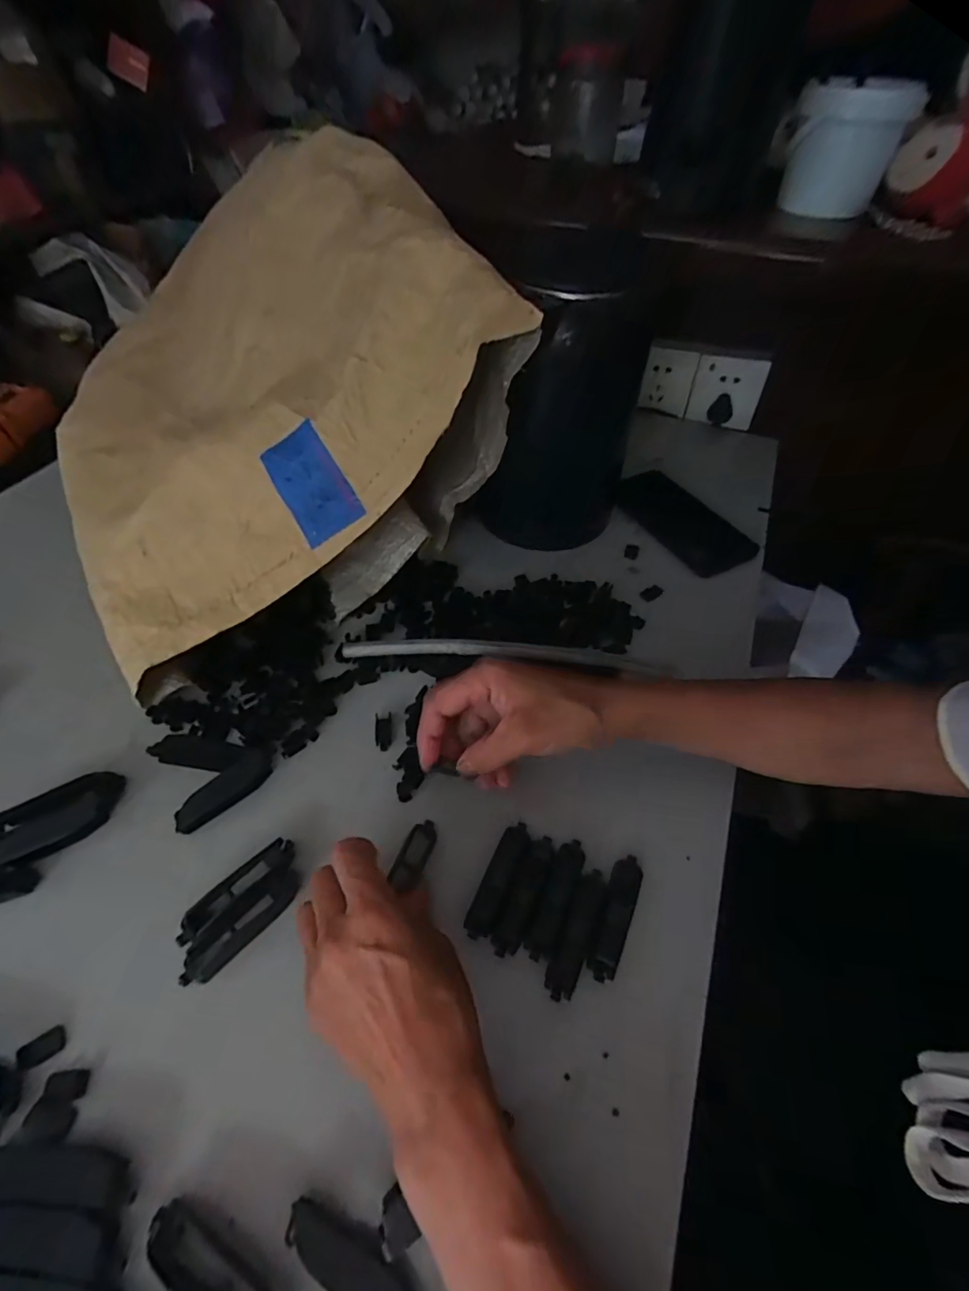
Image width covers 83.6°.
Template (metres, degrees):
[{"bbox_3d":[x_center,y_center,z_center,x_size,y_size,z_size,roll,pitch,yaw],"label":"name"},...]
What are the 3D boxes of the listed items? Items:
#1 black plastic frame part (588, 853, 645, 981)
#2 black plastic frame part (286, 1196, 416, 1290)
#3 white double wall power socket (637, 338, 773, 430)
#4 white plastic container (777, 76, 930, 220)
[{"bbox_3d":[0.080,0.162,0.327,0.018,0.009,0.075,19,52,14],"label":"black plastic frame part"},{"bbox_3d":[-0.054,0.269,0.232,0.073,0.006,0.021,27,23,14],"label":"black plastic frame part"},{"bbox_3d":[0.279,-0.334,0.694,0.144,0.091,0.021,13,51,10],"label":"white double wall power socket"},{"bbox_3d":[0.361,-0.495,0.548,0.101,0.107,0.087,19,52,14],"label":"white plastic container"}]

